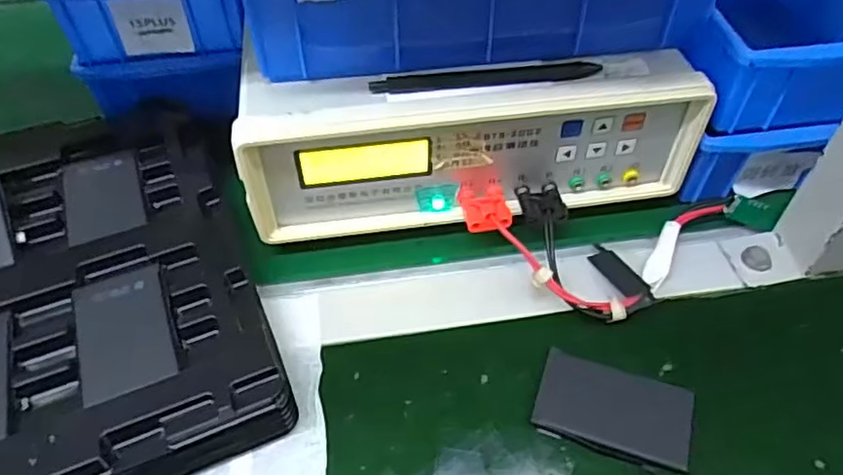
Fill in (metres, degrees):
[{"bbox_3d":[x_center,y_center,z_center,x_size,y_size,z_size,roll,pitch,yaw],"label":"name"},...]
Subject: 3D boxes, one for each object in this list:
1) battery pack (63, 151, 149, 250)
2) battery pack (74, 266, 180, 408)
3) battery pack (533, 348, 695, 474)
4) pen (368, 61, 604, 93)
[{"bbox_3d":[-0.208,-0.029,0.413,0.046,0.004,0.075,-16,52,-14],"label":"battery pack"},{"bbox_3d":[-0.160,0.048,0.337,0.046,0.006,0.081,-18,53,-15],"label":"battery pack"},{"bbox_3d":[0.106,0.094,0.342,0.081,0.009,0.049,14,51,11],"label":"battery pack"},{"bbox_3d":[0.039,-0.097,0.378,0.136,0.009,0.014,-4,50,-4],"label":"pen"}]

